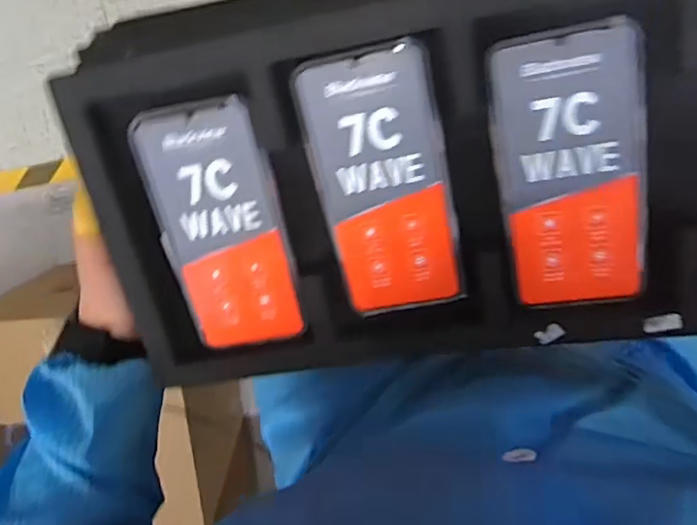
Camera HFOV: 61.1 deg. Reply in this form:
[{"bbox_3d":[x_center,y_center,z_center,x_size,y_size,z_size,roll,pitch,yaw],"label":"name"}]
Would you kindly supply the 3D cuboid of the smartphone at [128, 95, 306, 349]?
[{"bbox_3d":[-0.082,-0.020,0.386,0.077,0.004,0.164,-9,113,7],"label":"smartphone"}]

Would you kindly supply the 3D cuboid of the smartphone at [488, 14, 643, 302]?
[{"bbox_3d":[0.130,-0.050,0.343,0.077,0.004,0.160,-7,113,16],"label":"smartphone"}]

